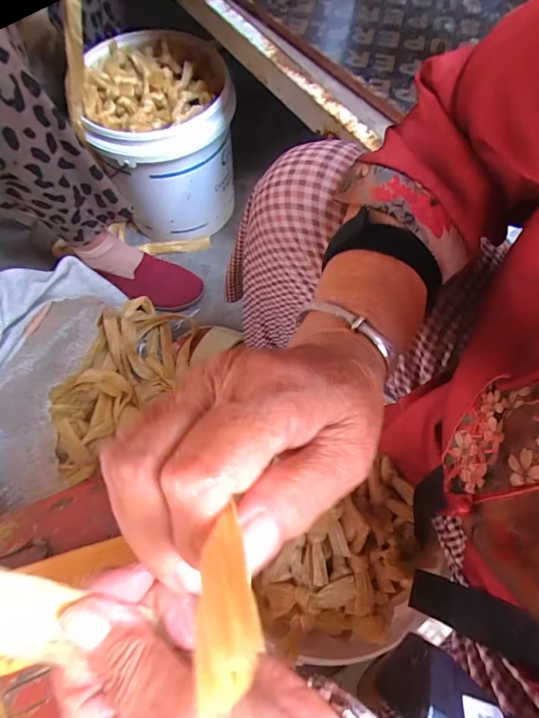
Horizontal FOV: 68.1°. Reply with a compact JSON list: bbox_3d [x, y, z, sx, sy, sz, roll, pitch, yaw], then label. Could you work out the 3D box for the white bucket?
[{"bbox_3d":[-0.181,-0.383,0.726,0.237,0.249,0.243,0,67,1],"label":"white bucket"}]

